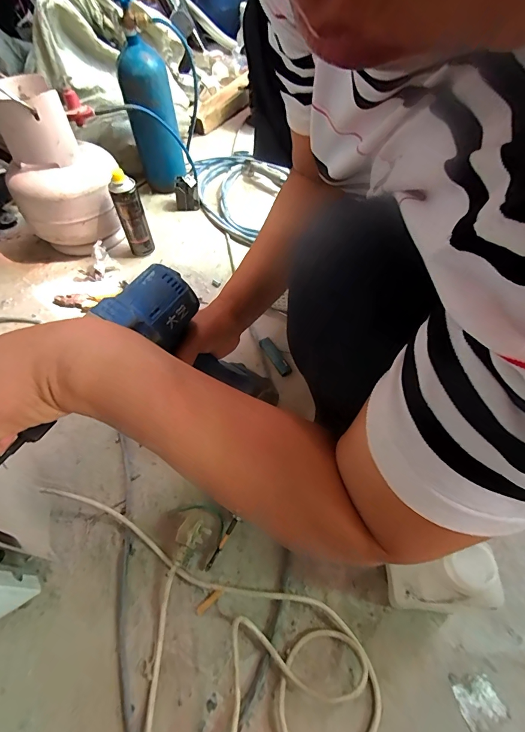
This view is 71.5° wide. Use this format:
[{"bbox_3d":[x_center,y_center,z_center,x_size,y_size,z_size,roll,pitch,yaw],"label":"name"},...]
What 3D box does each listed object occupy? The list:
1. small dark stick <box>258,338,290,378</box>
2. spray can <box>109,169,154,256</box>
[{"bbox_3d":[0.024,-0.016,0.650,0.022,0.013,0.087,-27,60,-18],"label":"small dark stick"},{"bbox_3d":[-0.264,-0.302,0.739,0.048,0.170,0.042,-23,58,-14],"label":"spray can"}]

